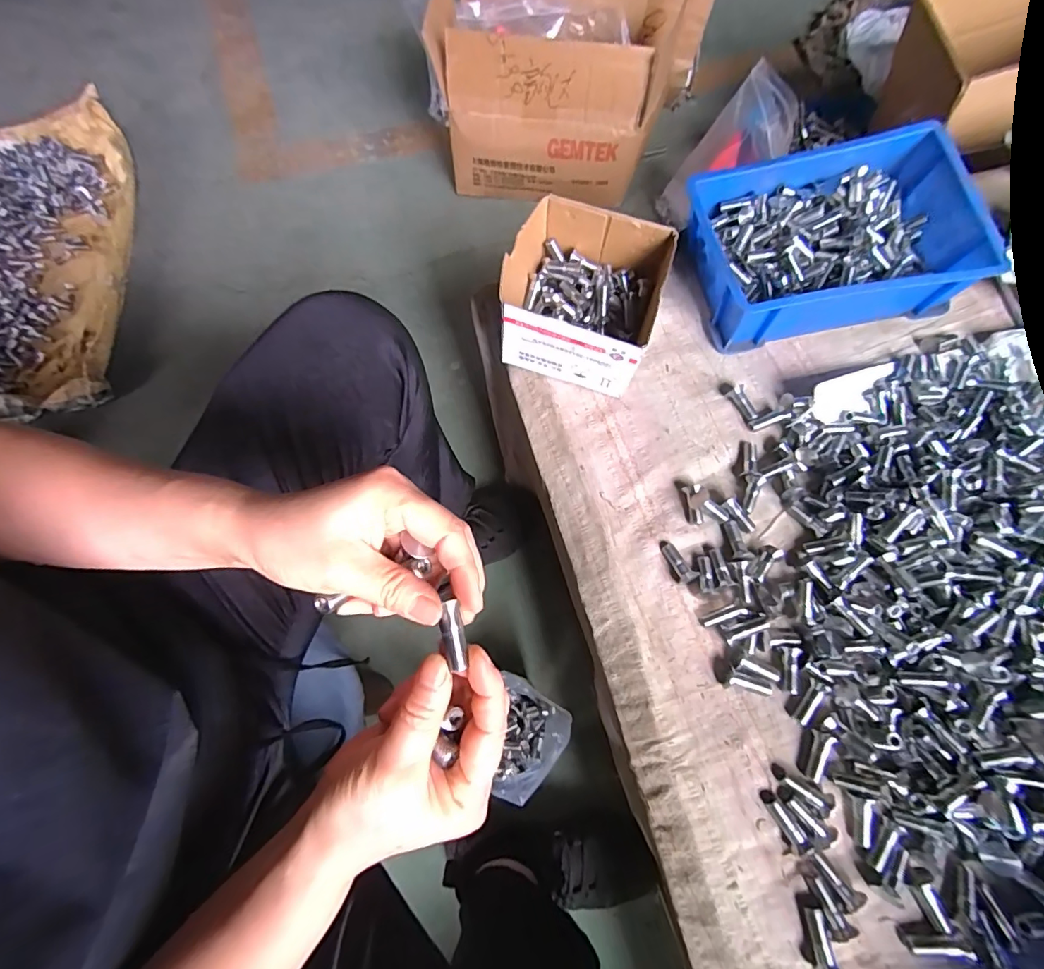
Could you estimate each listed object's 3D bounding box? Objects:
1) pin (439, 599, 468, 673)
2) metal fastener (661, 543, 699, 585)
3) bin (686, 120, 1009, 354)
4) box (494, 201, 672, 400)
[{"bbox_3d":[-0.034,0.074,0.239,0.011,0.009,0.033,-8,82,-3],"label":"pin"},{"bbox_3d":[0.133,0.067,0.417,0.014,0.013,0.036,-28,72,-10],"label":"metal fastener"},{"bbox_3d":[0.308,-0.243,0.497,0.249,0.091,0.171,-7,69,-3],"label":"bin"},{"bbox_3d":[0.057,-0.182,0.478,0.137,0.086,0.143,19,70,7],"label":"box"}]

